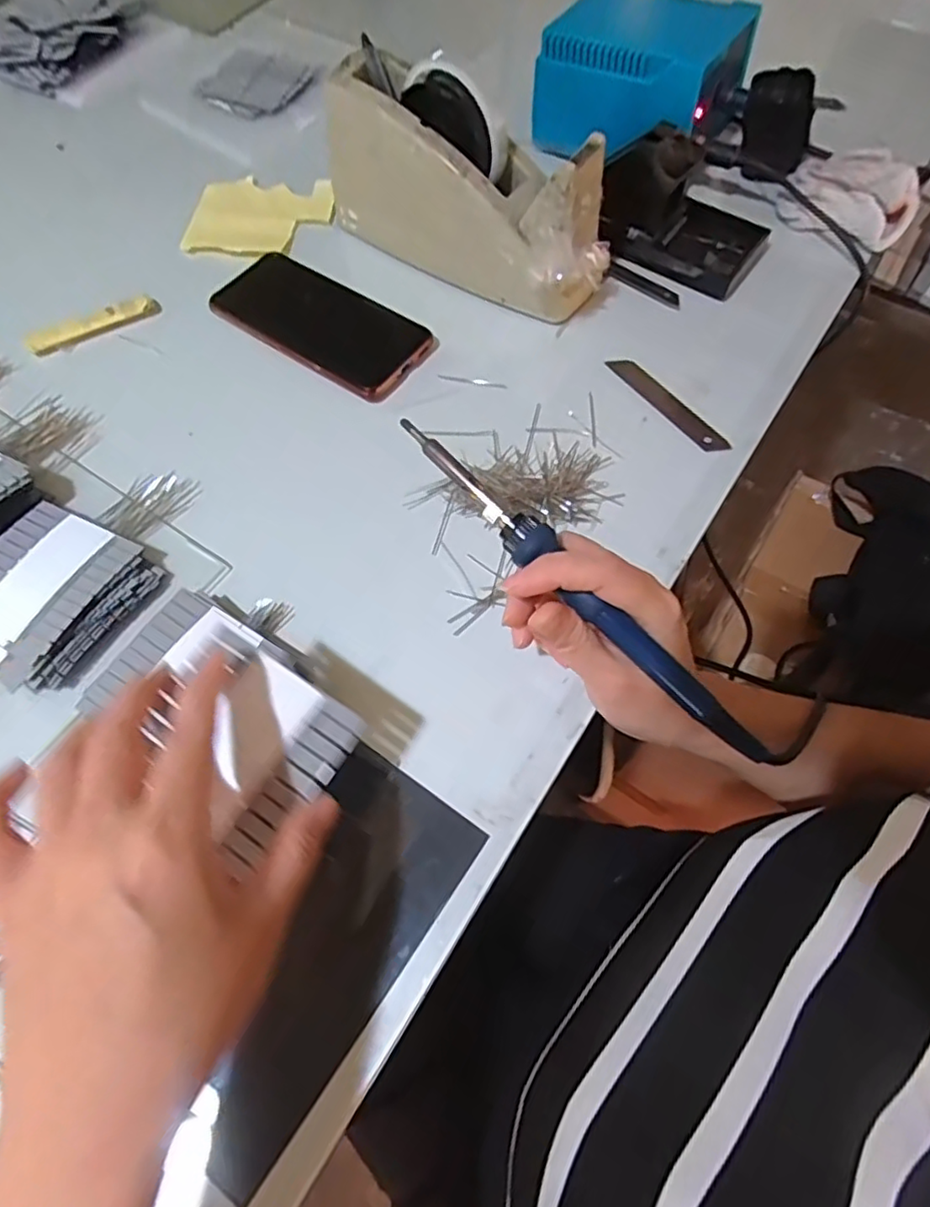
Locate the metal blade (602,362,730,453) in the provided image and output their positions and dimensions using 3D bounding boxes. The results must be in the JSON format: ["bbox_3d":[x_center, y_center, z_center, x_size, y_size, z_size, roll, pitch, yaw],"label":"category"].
[{"bbox_3d":[0.140,-0.139,0.443,0.018,0.004,0.103,-38,69,-5],"label":"metal blade"}]

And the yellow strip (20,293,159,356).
[{"bbox_3d":[-0.275,-0.207,0.473,0.095,0.011,0.014,-31,68,-14],"label":"yellow strip"}]

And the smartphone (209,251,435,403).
[{"bbox_3d":[-0.106,-0.207,0.471,0.161,0.009,0.077,33,68,14],"label":"smartphone"}]

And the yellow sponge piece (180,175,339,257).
[{"bbox_3d":[-0.172,-0.323,0.535,0.117,0.010,0.098,9,65,4],"label":"yellow sponge piece"}]

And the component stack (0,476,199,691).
[{"bbox_3d":[-0.235,-0.011,0.368,0.091,0.024,0.188,31,68,13],"label":"component stack"}]

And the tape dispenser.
[{"bbox_3d":[0.003,-0.299,0.462,0.222,0.104,0.069,35,69,15],"label":"tape dispenser"}]

